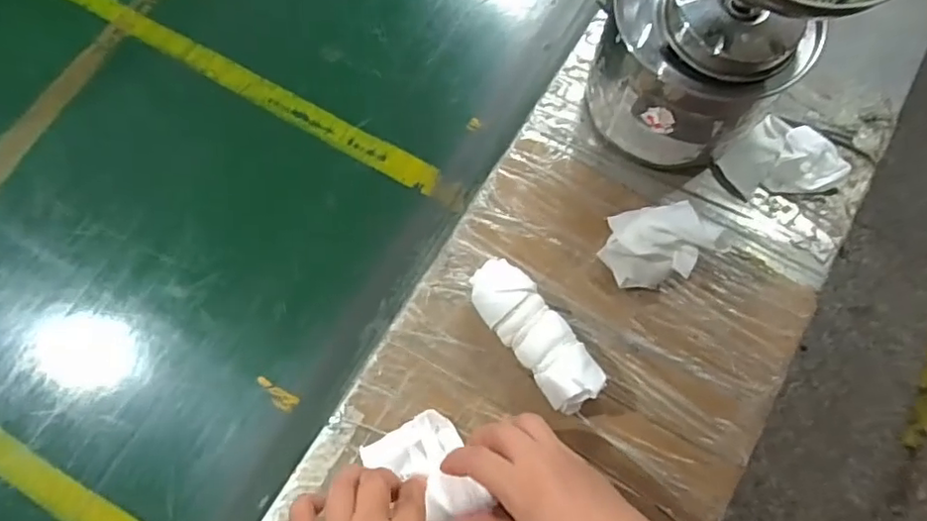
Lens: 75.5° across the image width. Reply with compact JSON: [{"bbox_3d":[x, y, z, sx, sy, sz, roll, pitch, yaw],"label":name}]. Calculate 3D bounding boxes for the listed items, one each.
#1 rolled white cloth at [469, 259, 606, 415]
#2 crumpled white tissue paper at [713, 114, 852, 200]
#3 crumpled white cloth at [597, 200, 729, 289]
[{"bbox_3d":[0.050,0.053,0.428,0.043,0.041,0.116,-34,74,-9],"label":"rolled white cloth"},{"bbox_3d":[0.257,-0.078,0.480,0.079,0.016,0.074,-41,75,-10],"label":"crumpled white tissue paper"},{"bbox_3d":[0.142,-0.012,0.432,0.074,0.067,0.051,-4,72,1],"label":"crumpled white cloth"}]

